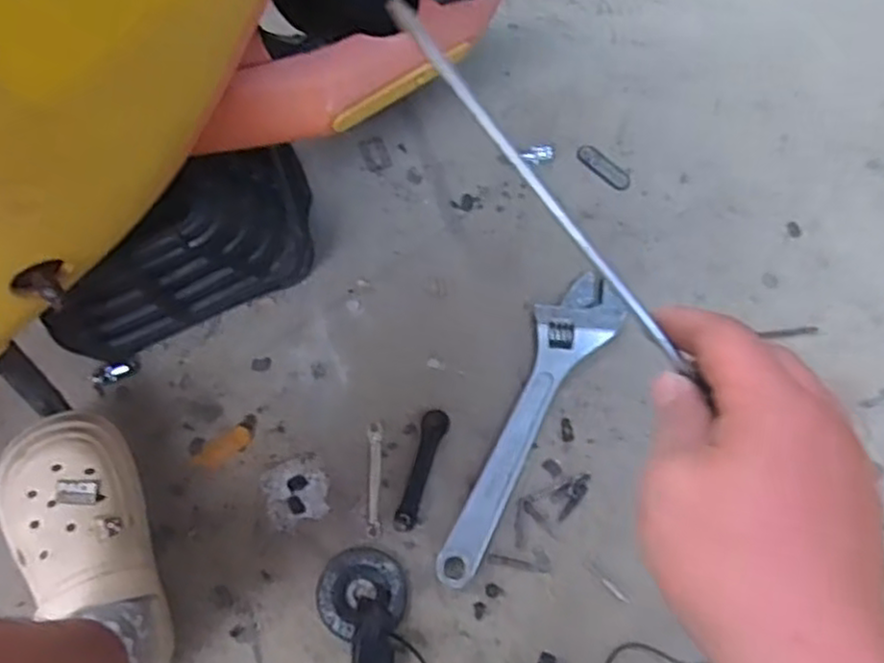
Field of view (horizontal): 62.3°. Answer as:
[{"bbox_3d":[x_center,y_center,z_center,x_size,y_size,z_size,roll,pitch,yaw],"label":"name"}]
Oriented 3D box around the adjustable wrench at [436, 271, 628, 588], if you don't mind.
[{"bbox_3d":[0.080,0.093,0.759,0.075,0.021,0.341,31,78,9],"label":"adjustable wrench"}]

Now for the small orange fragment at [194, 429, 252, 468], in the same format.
[{"bbox_3d":[-0.229,0.122,0.766,0.064,0.004,0.023,-33,77,-7],"label":"small orange fragment"}]

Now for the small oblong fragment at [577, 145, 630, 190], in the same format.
[{"bbox_3d":[0.186,-0.189,0.843,0.068,0.004,0.026,38,79,10],"label":"small oblong fragment"}]

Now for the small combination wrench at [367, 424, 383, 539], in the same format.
[{"bbox_3d":[-0.069,0.151,0.752,0.015,0.004,0.112,0,75,1],"label":"small combination wrench"}]

